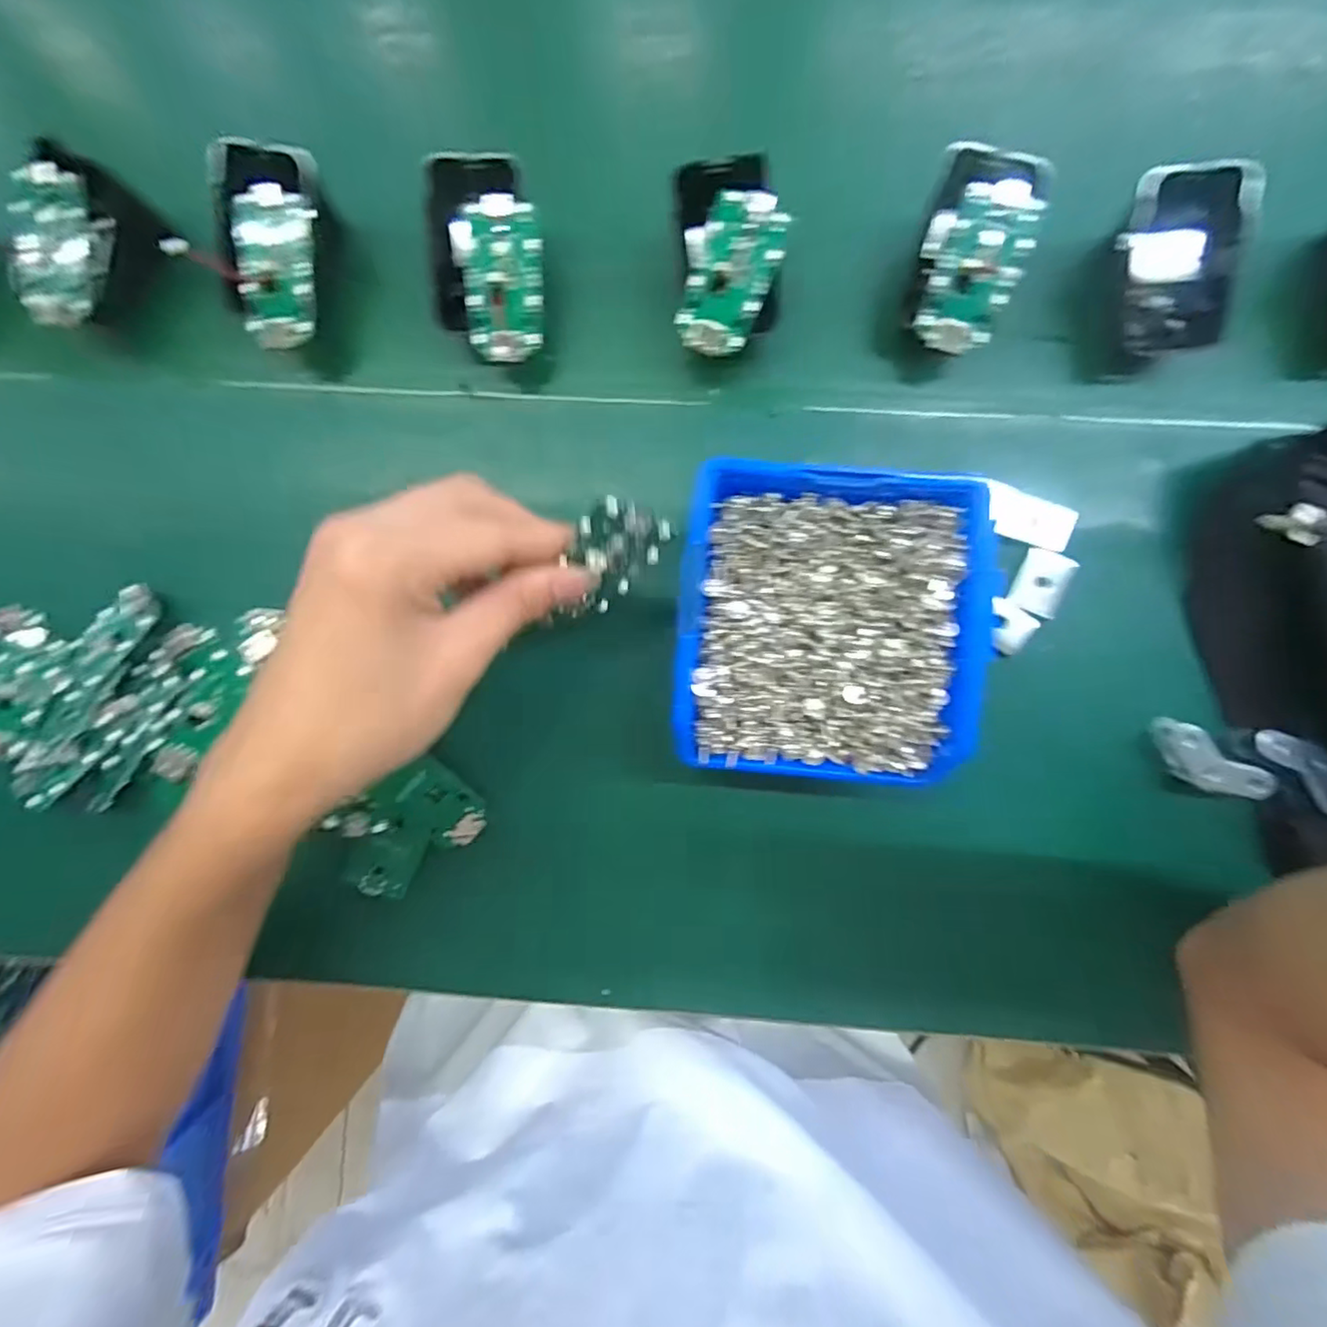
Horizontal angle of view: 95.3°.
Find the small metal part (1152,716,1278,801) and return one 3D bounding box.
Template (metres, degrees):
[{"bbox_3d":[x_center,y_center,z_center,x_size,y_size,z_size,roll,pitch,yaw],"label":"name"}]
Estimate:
[{"bbox_3d":[0.246,0.046,0.273,0.051,0.013,0.021,34,95,12],"label":"small metal part"}]

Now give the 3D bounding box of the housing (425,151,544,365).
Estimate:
[{"bbox_3d":[-0.079,-0.180,0.268,0.049,0.017,0.081,0,95,1],"label":"housing"}]

